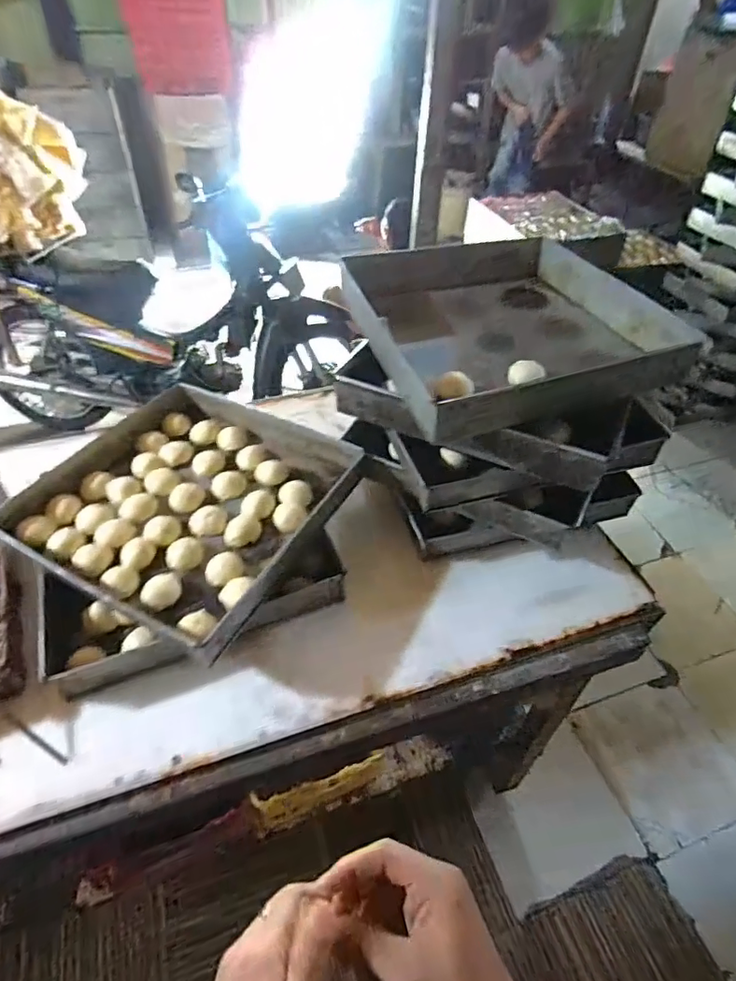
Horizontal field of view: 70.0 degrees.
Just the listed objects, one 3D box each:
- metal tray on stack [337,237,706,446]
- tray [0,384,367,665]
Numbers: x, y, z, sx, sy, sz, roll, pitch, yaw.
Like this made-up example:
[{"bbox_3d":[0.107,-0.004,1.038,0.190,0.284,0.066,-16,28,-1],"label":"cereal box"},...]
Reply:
[{"bbox_3d":[0.221,-0.270,0.840,0.452,0.075,0.435,-15,49,-16],"label":"metal tray on stack"},{"bbox_3d":[-0.275,0.013,0.828,0.404,0.068,0.412,23,50,18],"label":"tray"}]

